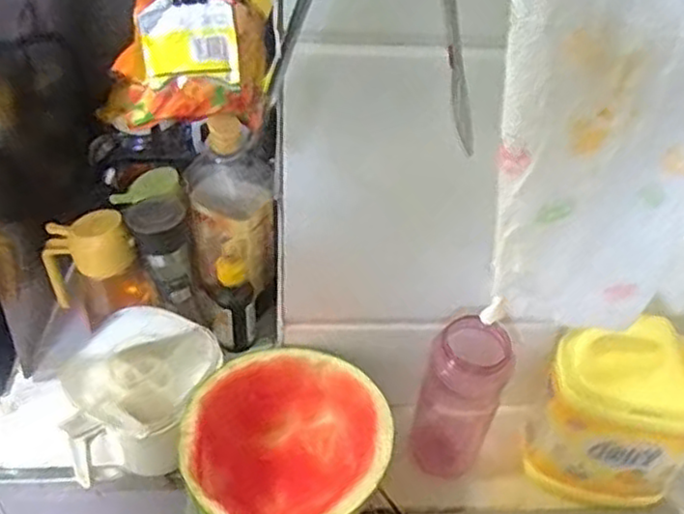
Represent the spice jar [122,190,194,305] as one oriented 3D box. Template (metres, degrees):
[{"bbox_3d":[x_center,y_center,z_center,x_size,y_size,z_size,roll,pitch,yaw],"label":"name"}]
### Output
[{"bbox_3d":[-0.202,-0.007,0.794,0.062,0.118,0.069,-11,47,-16],"label":"spice jar"}]

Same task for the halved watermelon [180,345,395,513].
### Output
[{"bbox_3d":[-0.053,0.197,0.681,0.181,0.125,0.188,13,45,8],"label":"halved watermelon"}]

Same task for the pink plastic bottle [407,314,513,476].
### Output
[{"bbox_3d":[0.116,0.143,0.701,0.074,0.197,0.064,17,46,12],"label":"pink plastic bottle"}]

